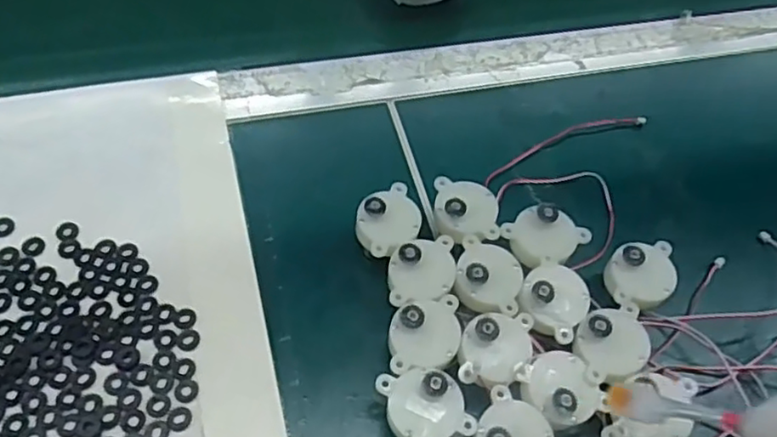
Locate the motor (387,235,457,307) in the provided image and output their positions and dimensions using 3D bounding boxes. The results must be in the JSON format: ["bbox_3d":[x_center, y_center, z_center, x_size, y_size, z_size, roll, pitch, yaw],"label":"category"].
[{"bbox_3d":[0.016,0.029,0.313,0.033,0.031,0.032,-4,58,-9],"label":"motor"}]

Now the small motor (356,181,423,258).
[{"bbox_3d":[-0.001,0.005,0.326,0.031,0.030,0.043,6,57,-2],"label":"small motor"}]

